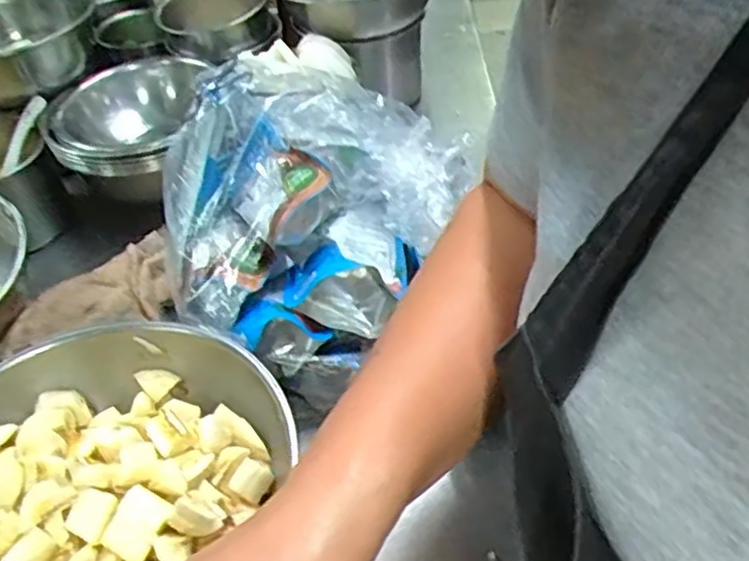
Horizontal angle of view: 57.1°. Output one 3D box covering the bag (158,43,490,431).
[{"bbox_3d":[-0.049,-0.048,0.485,0.168,0.163,0.206,22,51,26],"label":"bag"}]

